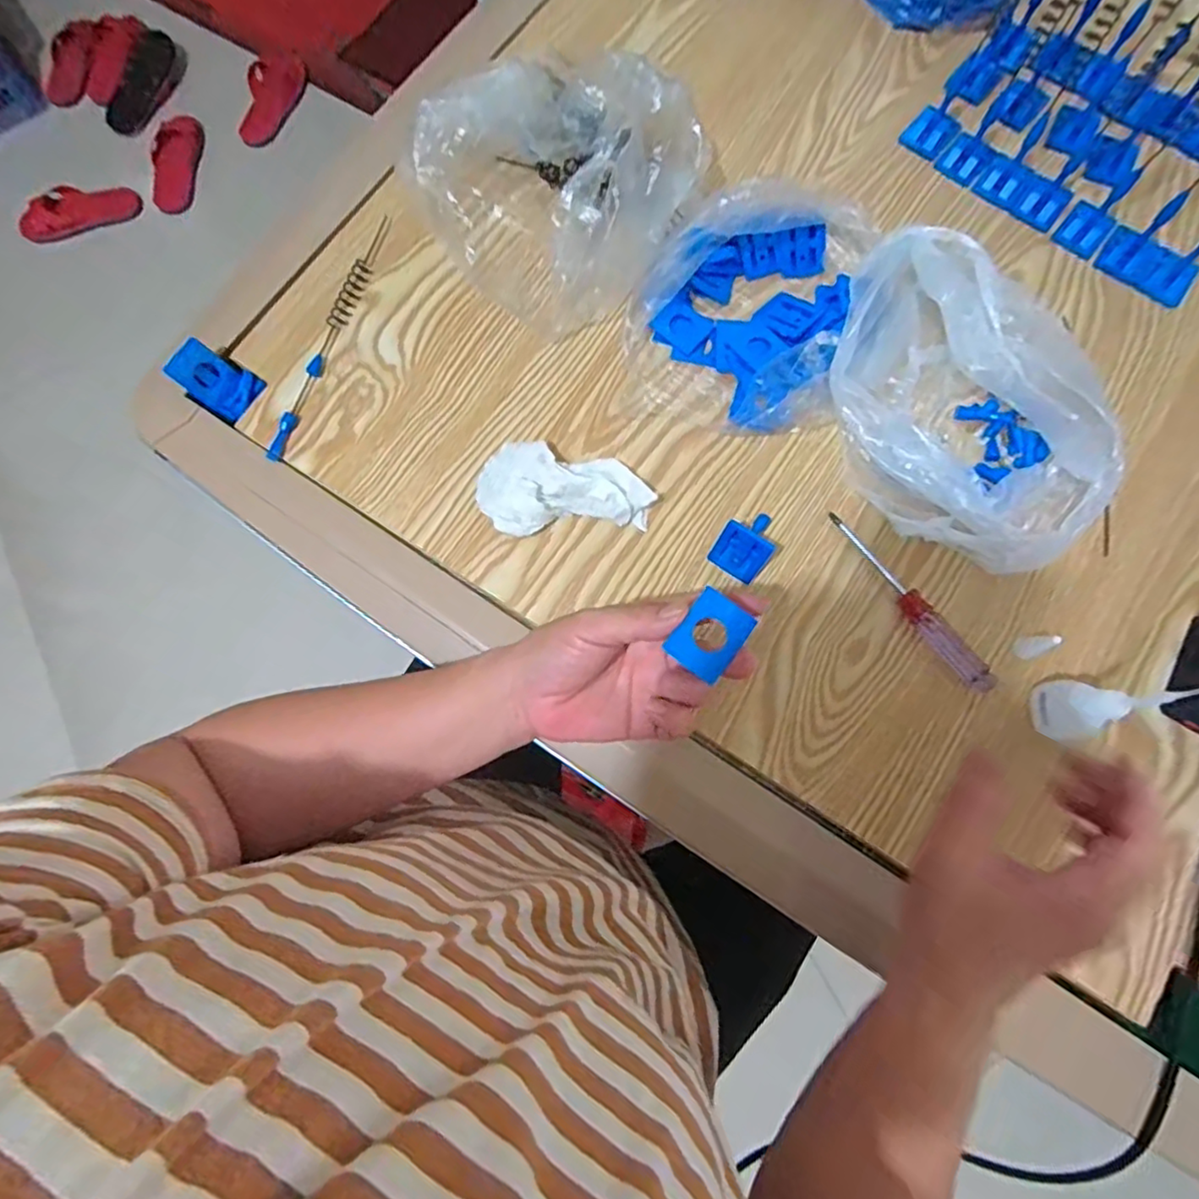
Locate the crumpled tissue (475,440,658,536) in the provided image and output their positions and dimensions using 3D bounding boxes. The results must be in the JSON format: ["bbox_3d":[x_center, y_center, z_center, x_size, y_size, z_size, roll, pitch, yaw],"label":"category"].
[{"bbox_3d":[-0.025,-0.077,0.444,0.120,0.023,0.064,2,76,1],"label":"crumpled tissue"}]

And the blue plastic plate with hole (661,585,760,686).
[{"bbox_3d":[0.057,0.018,0.318,0.031,0.004,0.039,34,79,8],"label":"blue plastic plate with hole"}]

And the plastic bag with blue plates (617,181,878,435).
[{"bbox_3d":[0.106,-0.216,0.461,0.158,0.051,0.177,13,77,3],"label":"plastic bag with blue plates"}]

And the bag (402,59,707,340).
[{"bbox_3d":[-0.033,-0.311,0.460,0.186,0.098,0.168,35,79,8],"label":"bag"}]

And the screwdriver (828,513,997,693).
[{"bbox_3d":[0.213,-0.002,0.427,0.023,0.015,0.150,-33,78,-8],"label":"screwdriver"}]

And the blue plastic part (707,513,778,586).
[{"bbox_3d":[0.101,-0.040,0.428,0.035,0.033,0.050,33,79,8],"label":"blue plastic part"}]

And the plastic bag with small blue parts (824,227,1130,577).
[{"bbox_3d":[0.245,-0.127,0.423,0.181,0.078,0.167,23,77,6],"label":"plastic bag with small blue parts"}]

